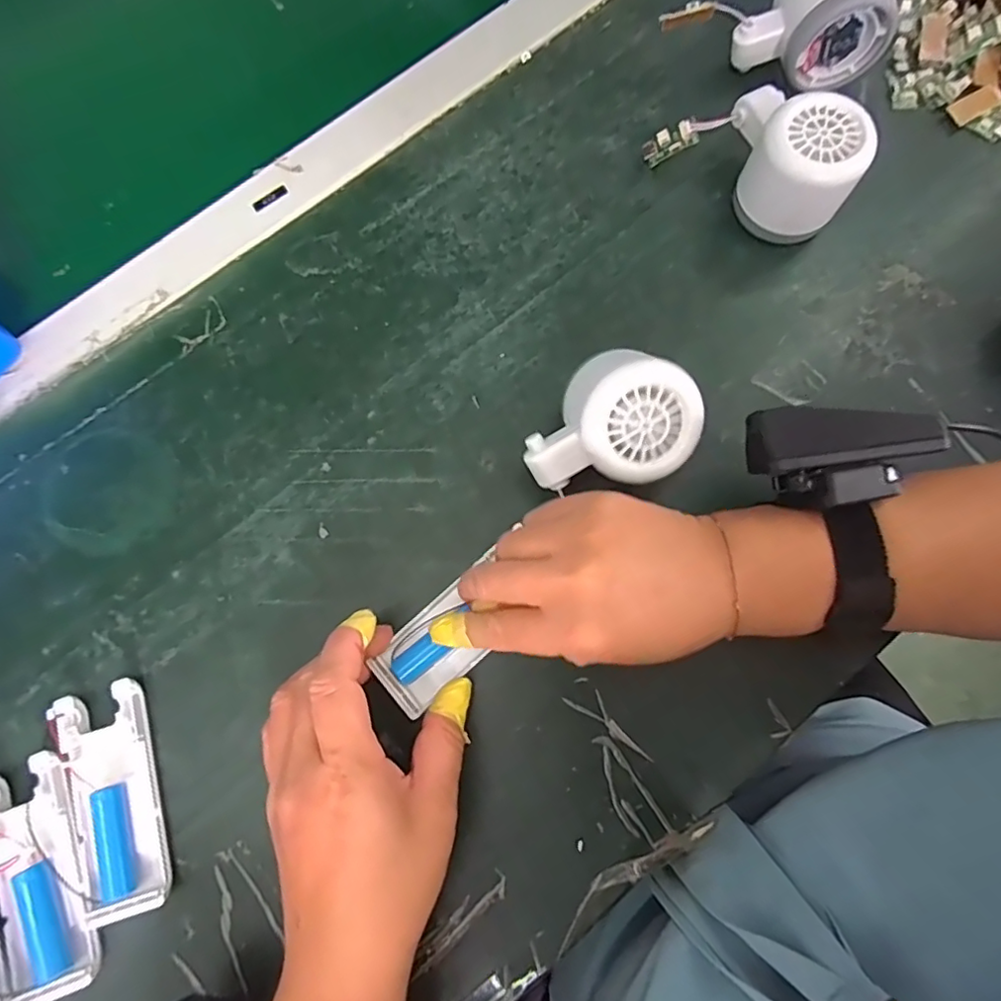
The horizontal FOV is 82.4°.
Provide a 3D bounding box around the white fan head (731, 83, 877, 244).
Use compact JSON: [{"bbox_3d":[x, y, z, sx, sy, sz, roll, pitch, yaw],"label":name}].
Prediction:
[{"bbox_3d":[0.167,-0.198,0.329,0.052,0.056,0.078,-5,77,-1],"label":"white fan head"}]

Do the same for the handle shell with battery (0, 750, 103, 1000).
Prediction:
[{"bbox_3d":[-0.221,0.178,0.270,0.038,0.013,0.103,-21,78,-4],"label":"handle shell with battery"}]

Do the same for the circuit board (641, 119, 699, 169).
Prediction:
[{"bbox_3d":[0.103,-0.220,0.351,0.033,0.004,0.016,-13,103,36],"label":"circuit board"}]

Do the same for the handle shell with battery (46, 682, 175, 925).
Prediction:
[{"bbox_3d":[-0.191,0.146,0.279,0.042,0.016,0.103,-18,78,-4],"label":"handle shell with battery"}]

